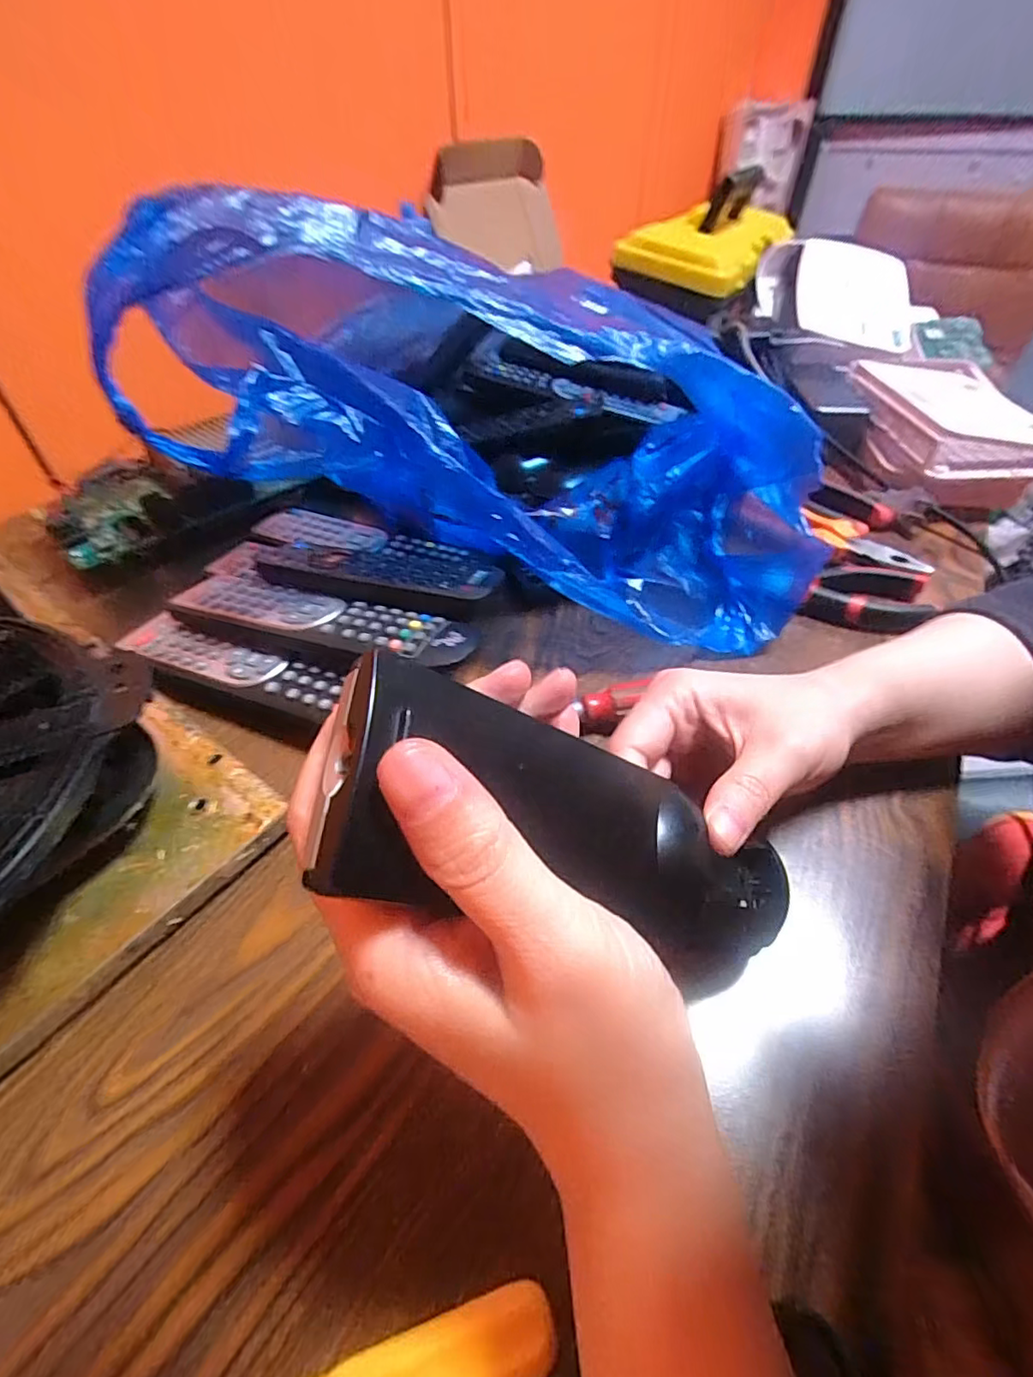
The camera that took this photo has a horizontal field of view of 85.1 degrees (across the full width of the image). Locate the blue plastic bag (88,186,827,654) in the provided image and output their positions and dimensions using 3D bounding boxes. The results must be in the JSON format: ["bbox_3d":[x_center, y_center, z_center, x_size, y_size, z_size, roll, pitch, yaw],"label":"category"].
[{"bbox_3d":[-0.006,-0.198,0.384,0.343,0.194,0.310,0,46,-2],"label":"blue plastic bag"}]

